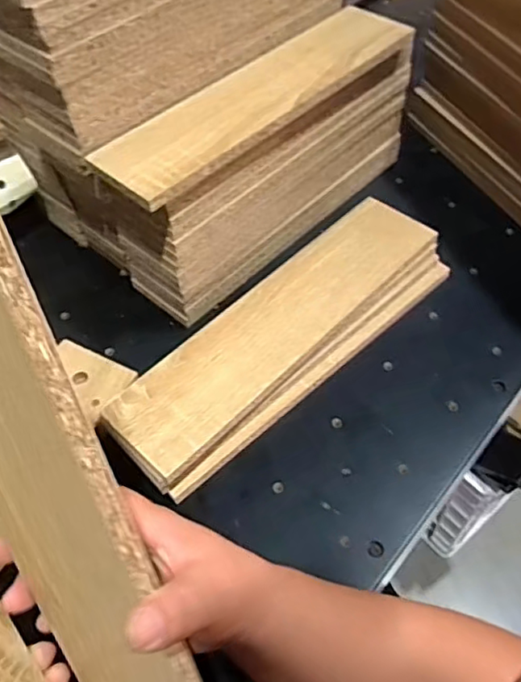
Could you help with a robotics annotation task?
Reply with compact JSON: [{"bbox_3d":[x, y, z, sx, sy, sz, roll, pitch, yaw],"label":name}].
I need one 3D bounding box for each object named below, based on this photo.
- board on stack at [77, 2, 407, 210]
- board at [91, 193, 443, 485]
[{"bbox_3d":[0.001,-0.242,0.578,0.364,0.021,0.098,-38,59,-23],"label":"board on stack"},{"bbox_3d":[0.020,-0.023,0.561,0.091,0.012,0.367,38,64,24],"label":"board"}]

